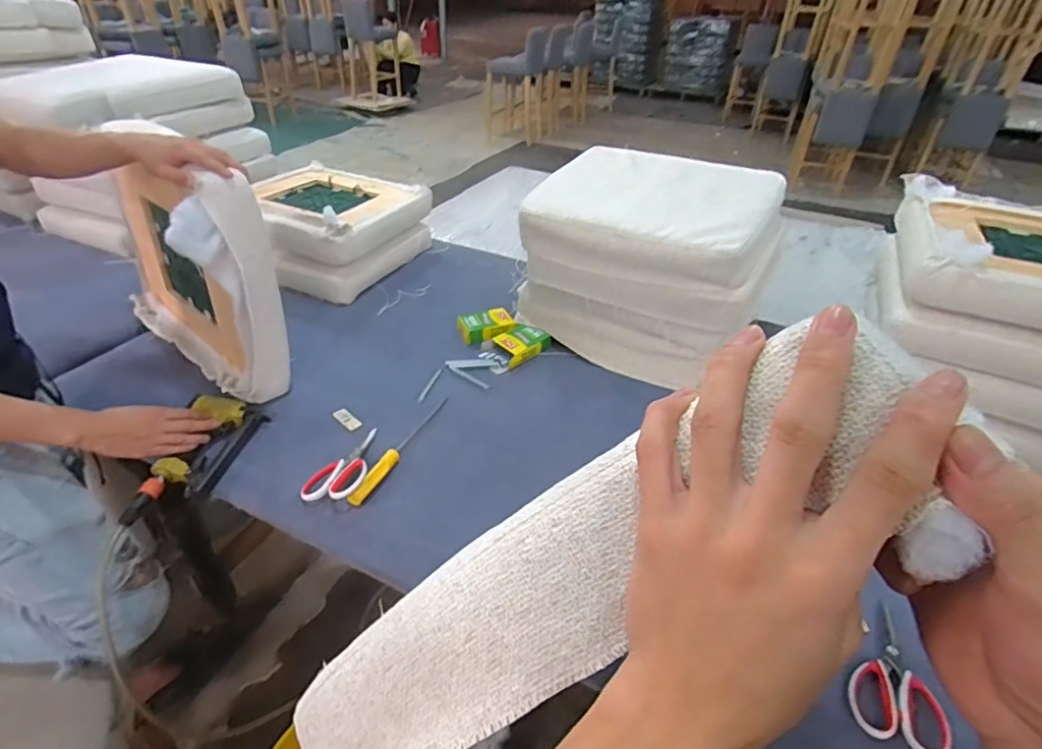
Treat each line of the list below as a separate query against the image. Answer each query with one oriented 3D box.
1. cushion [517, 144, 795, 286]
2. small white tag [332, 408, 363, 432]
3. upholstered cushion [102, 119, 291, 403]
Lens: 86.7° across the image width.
[{"bbox_3d":[0.296,-0.366,1.190,0.499,0.107,0.465,17,39,18],"label":"cushion"},{"bbox_3d":[-0.321,0.082,1.019,0.061,0.005,0.029,30,44,31],"label":"small white tag"},{"bbox_3d":[-0.628,-0.201,1.047,0.491,0.400,0.136,32,46,33],"label":"upholstered cushion"}]

